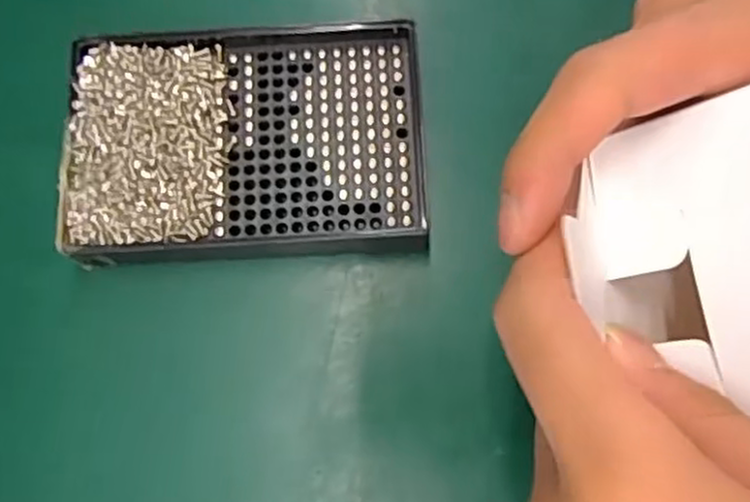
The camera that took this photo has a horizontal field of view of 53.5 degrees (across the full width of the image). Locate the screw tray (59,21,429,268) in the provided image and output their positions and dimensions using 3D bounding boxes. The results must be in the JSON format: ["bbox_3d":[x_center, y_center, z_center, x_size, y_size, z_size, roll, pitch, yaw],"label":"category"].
[{"bbox_3d":[-0.050,-0.041,0.297,0.134,0.029,0.091,-3,77,0],"label":"screw tray"}]

